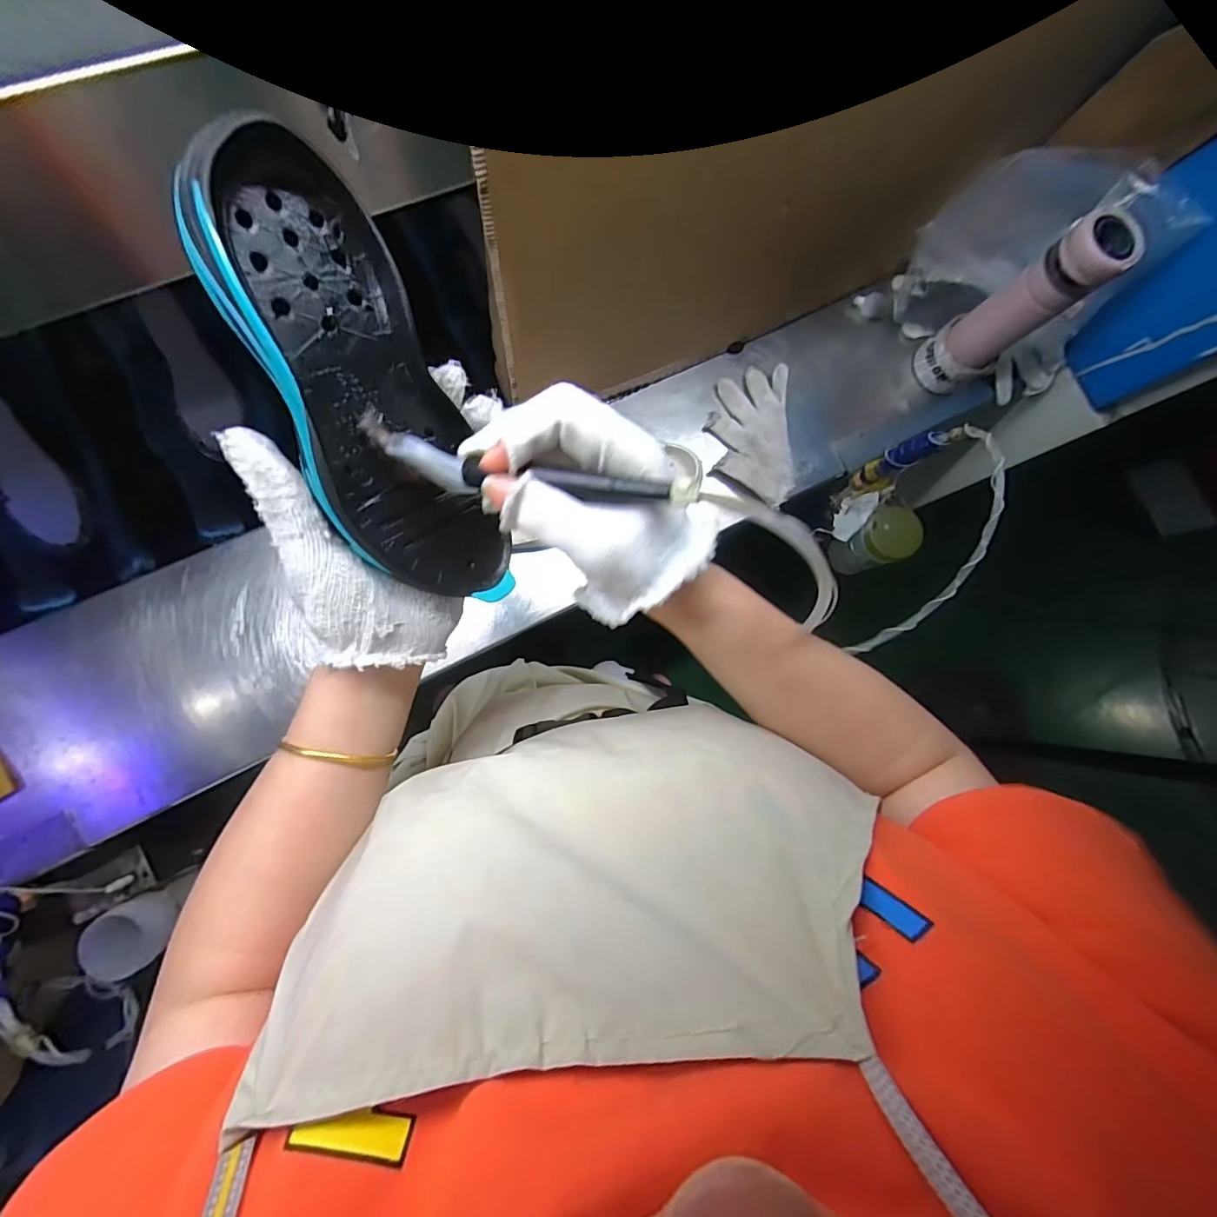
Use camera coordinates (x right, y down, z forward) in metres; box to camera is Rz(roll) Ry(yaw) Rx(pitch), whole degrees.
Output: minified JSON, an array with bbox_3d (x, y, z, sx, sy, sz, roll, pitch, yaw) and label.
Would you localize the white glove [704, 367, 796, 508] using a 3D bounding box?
[{"bbox_3d":[0.186,-0.224,0.670,0.099,0.031,0.183,-1,83,-7],"label":"white glove"}]

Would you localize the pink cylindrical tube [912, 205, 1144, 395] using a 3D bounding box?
[{"bbox_3d":[0.475,-0.350,0.629,0.072,0.250,0.075,1,83,-7],"label":"pink cylindrical tube"}]

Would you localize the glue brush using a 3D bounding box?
[{"bbox_3d":[-0.041,-0.064,0.241,0.164,0.019,0.026,13,81,11],"label":"glue brush"}]

